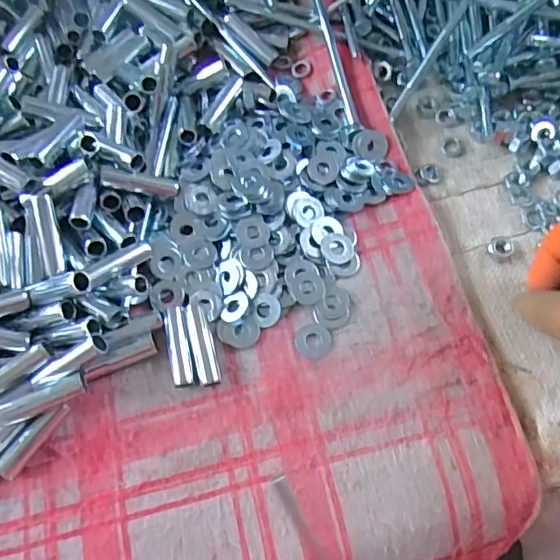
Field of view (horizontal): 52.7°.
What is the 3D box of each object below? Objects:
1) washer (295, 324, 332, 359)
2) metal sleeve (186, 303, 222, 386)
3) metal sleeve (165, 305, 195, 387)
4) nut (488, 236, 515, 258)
[{"bbox_3d":[0.018,0.032,0.299,0.018,0.004,0.018,-1,66,2],"label":"washer"},{"bbox_3d":[-0.040,0.034,0.297,0.012,0.008,0.044,-14,67,-4],"label":"metal sleeve"},{"bbox_3d":[-0.053,0.035,0.297,0.011,0.008,0.042,-11,67,-3],"label":"metal sleeve"},{"bbox_3d":[0.126,-0.019,0.323,0.013,0.005,0.014,-1,69,2],"label":"nut"}]

